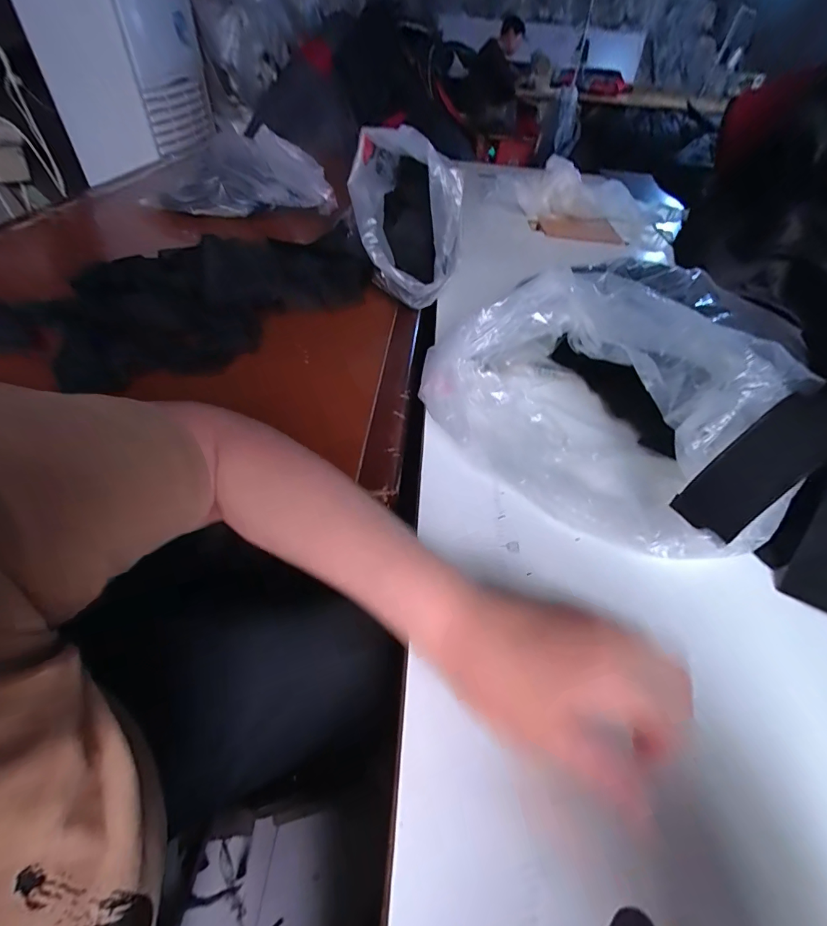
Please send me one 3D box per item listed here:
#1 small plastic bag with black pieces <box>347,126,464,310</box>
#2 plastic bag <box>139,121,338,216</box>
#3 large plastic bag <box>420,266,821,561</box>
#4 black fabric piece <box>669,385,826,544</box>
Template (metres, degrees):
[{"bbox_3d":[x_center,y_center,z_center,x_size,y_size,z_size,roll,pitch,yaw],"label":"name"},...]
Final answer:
[{"bbox_3d":[-0.012,-0.338,0.593,0.134,0.181,0.142,-6,48,-11],"label":"small plastic bag with black pieces"},{"bbox_3d":[-0.313,-0.557,0.818,0.352,0.095,0.215,5,47,0],"label":"plastic bag"},{"bbox_3d":[0.181,-0.061,0.415,0.216,0.128,0.338,-31,57,-29],"label":"large plastic bag"},{"bbox_3d":[0.271,0.002,0.326,0.013,0.131,0.051,16,30,-50],"label":"black fabric piece"}]

